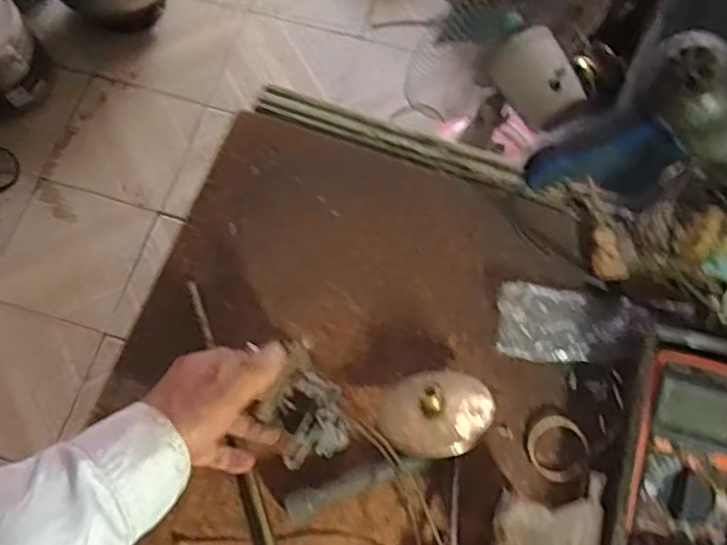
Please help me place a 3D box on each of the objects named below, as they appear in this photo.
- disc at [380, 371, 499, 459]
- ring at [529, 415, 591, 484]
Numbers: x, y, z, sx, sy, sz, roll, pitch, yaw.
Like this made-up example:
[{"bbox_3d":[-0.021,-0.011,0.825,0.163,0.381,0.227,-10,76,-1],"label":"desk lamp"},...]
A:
[{"bbox_3d":[0.059,0.111,0.549,0.092,0.022,0.091,-8,33,5],"label":"disc"},{"bbox_3d":[0.172,0.156,0.581,0.053,0.013,0.053,0,71,0],"label":"ring"}]

